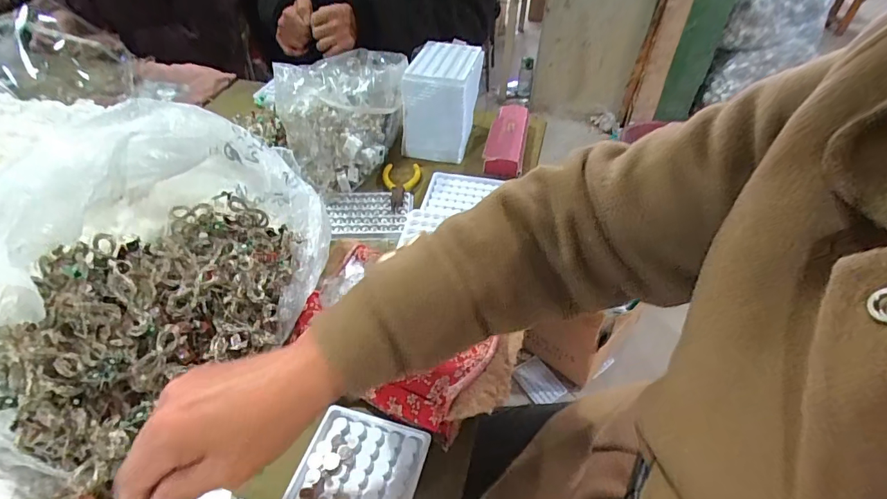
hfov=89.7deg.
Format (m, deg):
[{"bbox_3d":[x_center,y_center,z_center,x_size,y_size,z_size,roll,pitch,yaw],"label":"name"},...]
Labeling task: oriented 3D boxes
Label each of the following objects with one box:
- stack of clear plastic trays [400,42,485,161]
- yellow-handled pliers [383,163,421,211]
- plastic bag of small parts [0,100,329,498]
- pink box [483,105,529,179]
[{"bbox_3d":[0.001,-0.226,0.680,0.094,0.130,0.122,12,45,11],"label":"stack of clear plastic trays"},{"bbox_3d":[-0.059,-0.094,0.633,0.054,0.013,0.108,-1,44,-3],"label":"yellow-handled pliers"},{"bbox_3d":[-0.254,-0.002,0.396,0.234,0.171,0.353,11,45,10],"label":"plastic bag of small parts"},{"bbox_3d":[0.103,-0.177,0.705,0.060,0.033,0.162,9,45,8],"label":"pink box"}]

